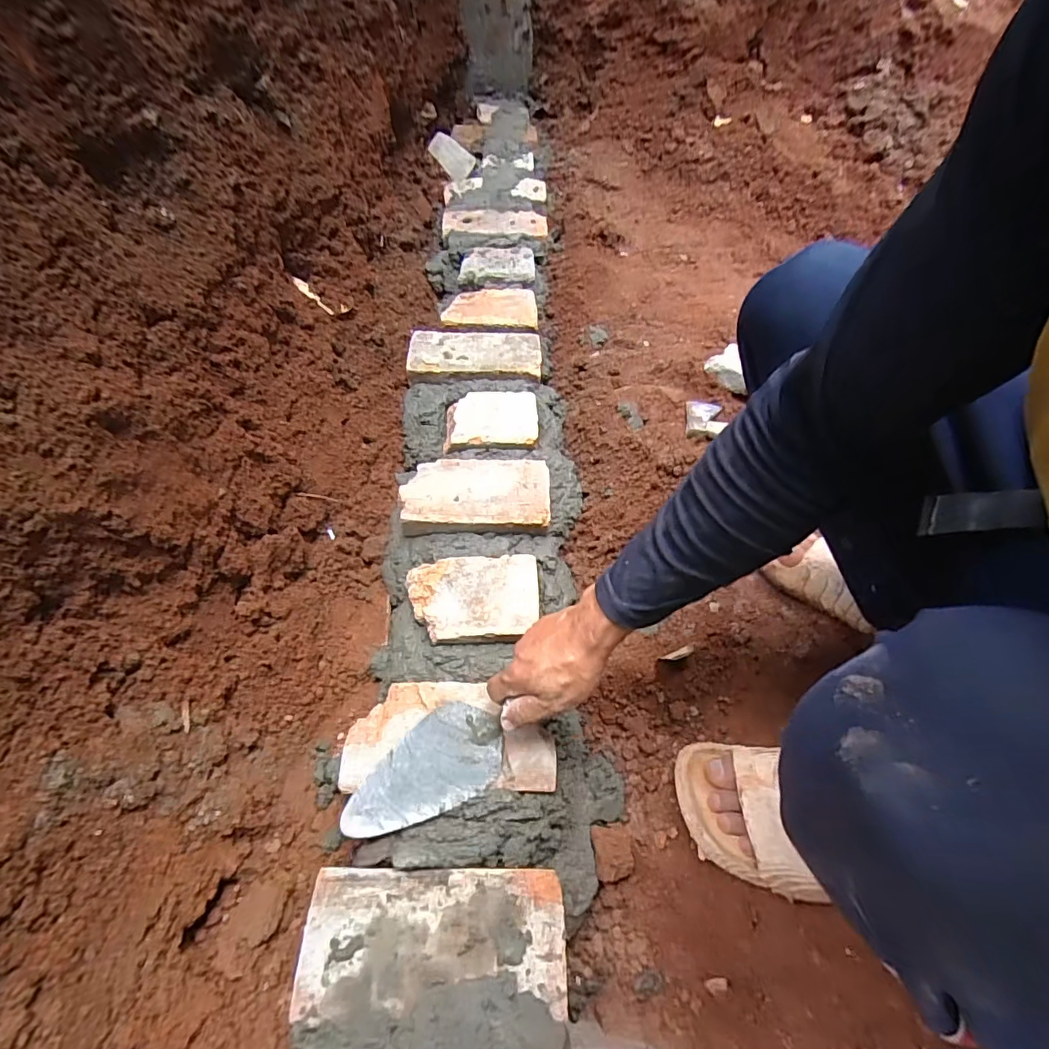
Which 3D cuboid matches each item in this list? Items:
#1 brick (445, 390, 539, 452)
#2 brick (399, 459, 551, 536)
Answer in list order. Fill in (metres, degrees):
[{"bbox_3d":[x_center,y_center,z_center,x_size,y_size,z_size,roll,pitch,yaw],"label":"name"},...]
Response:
[{"bbox_3d":[-0.050,-0.158,0.793,0.142,0.037,0.108,-5,57,-4],"label":"brick"},{"bbox_3d":[-0.065,-0.039,0.709,0.196,0.039,0.107,-1,56,-2],"label":"brick"}]

